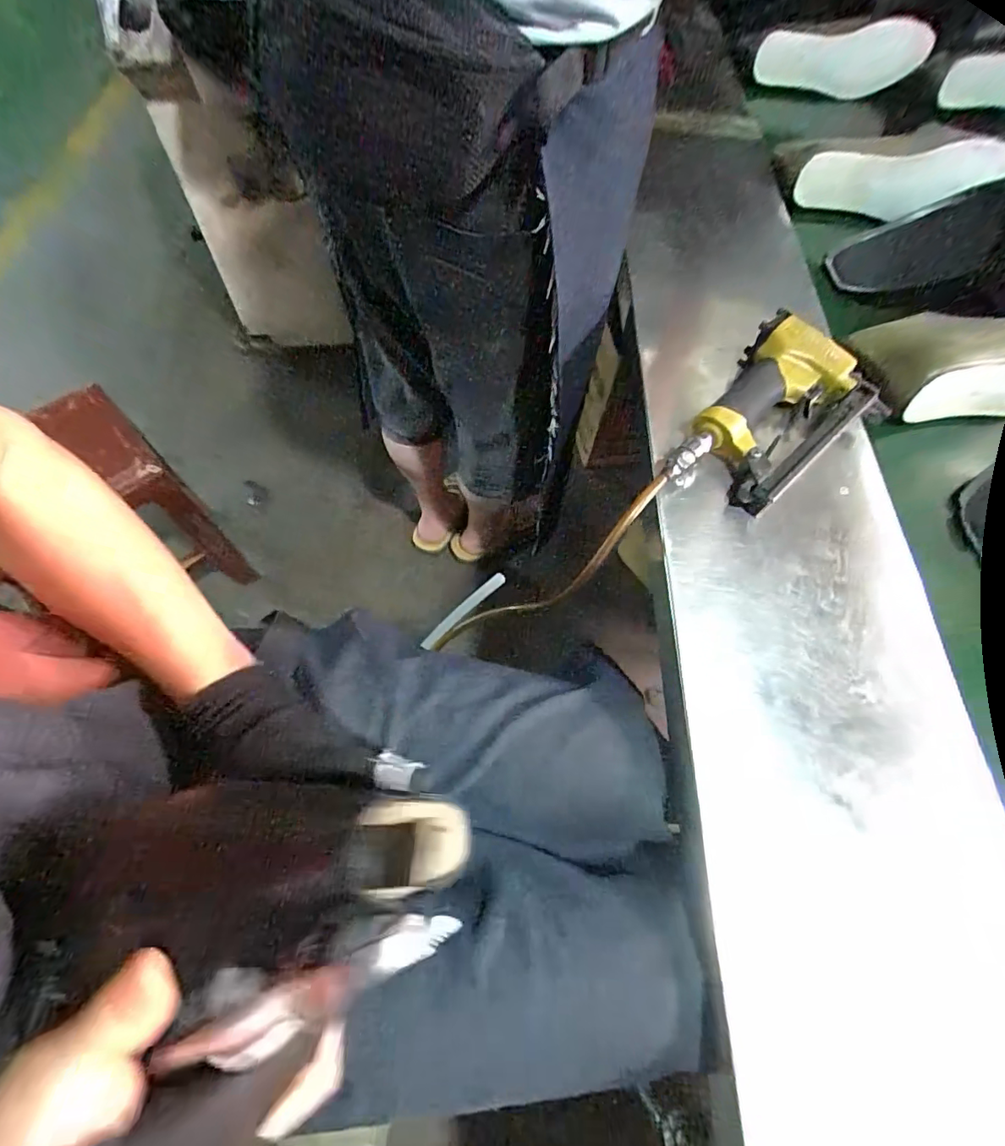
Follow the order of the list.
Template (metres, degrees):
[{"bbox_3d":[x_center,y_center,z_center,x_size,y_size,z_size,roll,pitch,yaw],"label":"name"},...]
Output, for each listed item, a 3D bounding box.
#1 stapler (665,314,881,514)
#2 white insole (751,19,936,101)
[{"bbox_3d":[0.259,-0.139,0.489,0.130,0.054,0.221,35,68,13],"label":"stapler"},{"bbox_3d":[0.567,-0.869,0.880,0.312,0.121,0.020,-9,84,-15],"label":"white insole"}]

